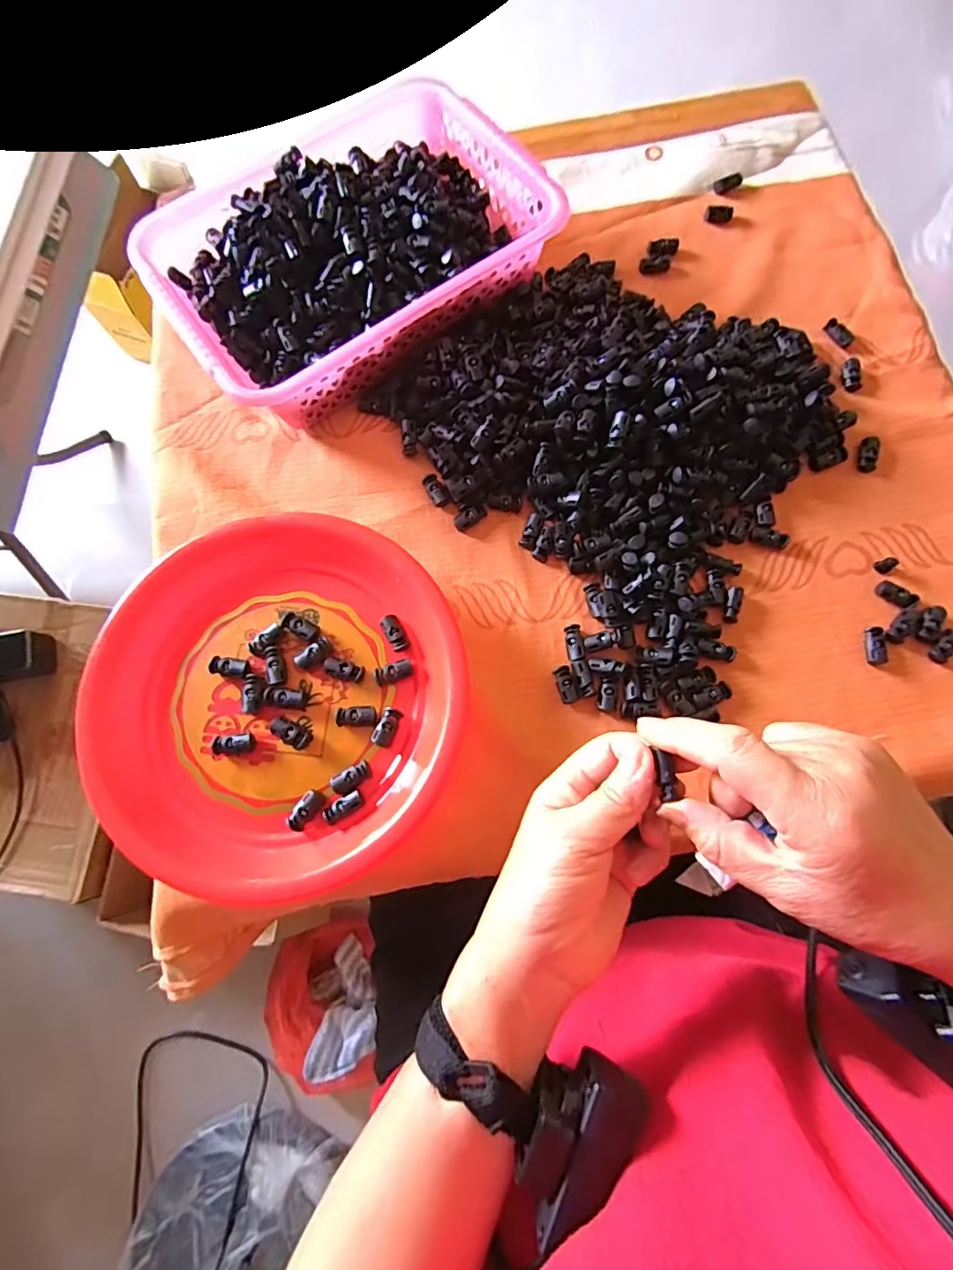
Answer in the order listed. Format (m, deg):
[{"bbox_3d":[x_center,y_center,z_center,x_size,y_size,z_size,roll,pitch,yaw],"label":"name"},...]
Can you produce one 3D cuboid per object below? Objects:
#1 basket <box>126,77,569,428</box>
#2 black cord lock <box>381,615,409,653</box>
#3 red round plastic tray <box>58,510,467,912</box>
[{"bbox_3d":[-0.109,-0.324,0.449,0.299,0.066,0.209,-35,79,-7],"label":"basket"},{"bbox_3d":[-0.059,-0.001,0.388,0.013,0.010,0.027,-27,78,-6],"label":"black cord lock"},{"bbox_3d":[-0.139,0.041,0.377,0.256,0.038,0.243,0,76,1],"label":"red round plastic tray"}]

